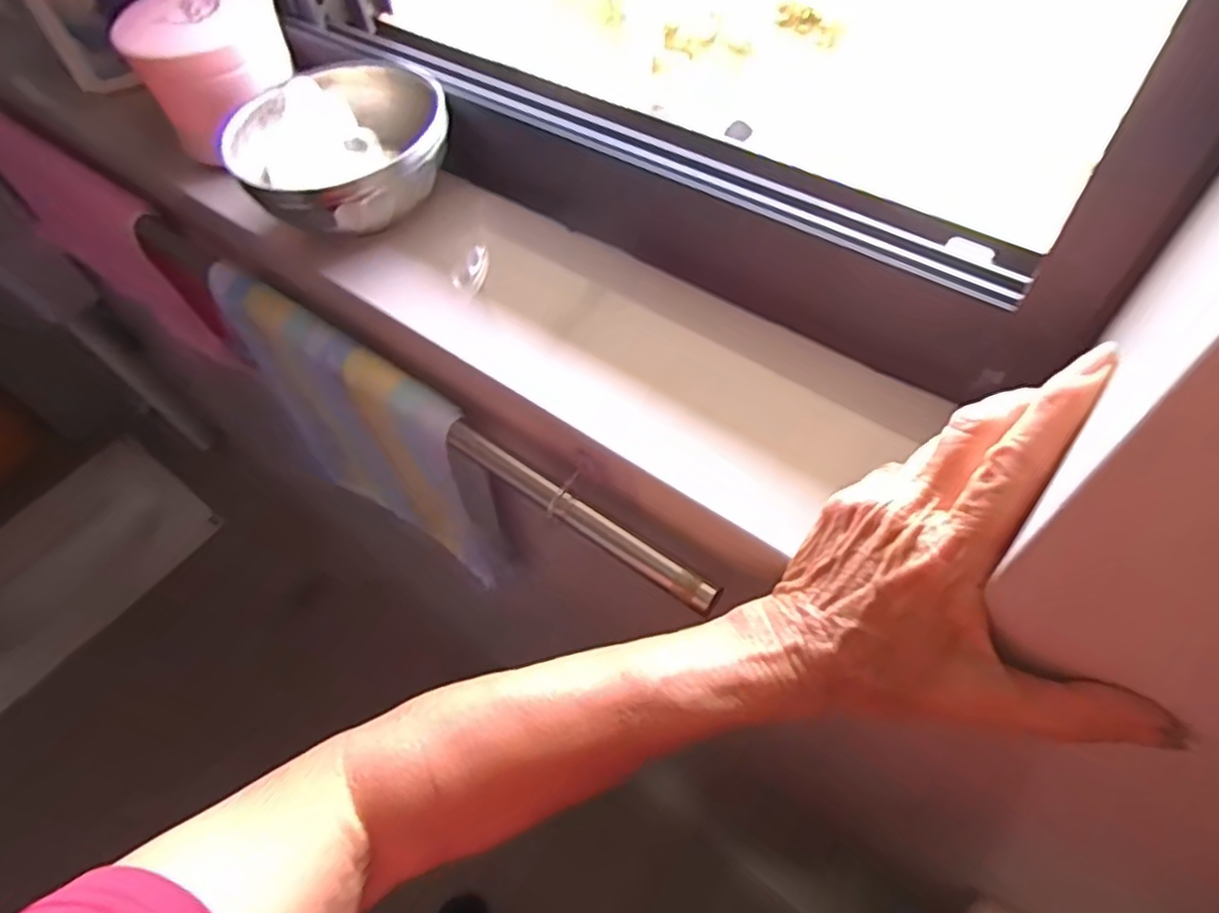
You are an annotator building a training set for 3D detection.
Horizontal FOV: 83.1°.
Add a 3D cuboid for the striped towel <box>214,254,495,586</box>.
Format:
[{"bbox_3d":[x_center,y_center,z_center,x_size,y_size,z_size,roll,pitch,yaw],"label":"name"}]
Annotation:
[{"bbox_3d":[-0.185,-0.010,0.538,0.246,0.225,0.049,34,65,24],"label":"striped towel"}]

